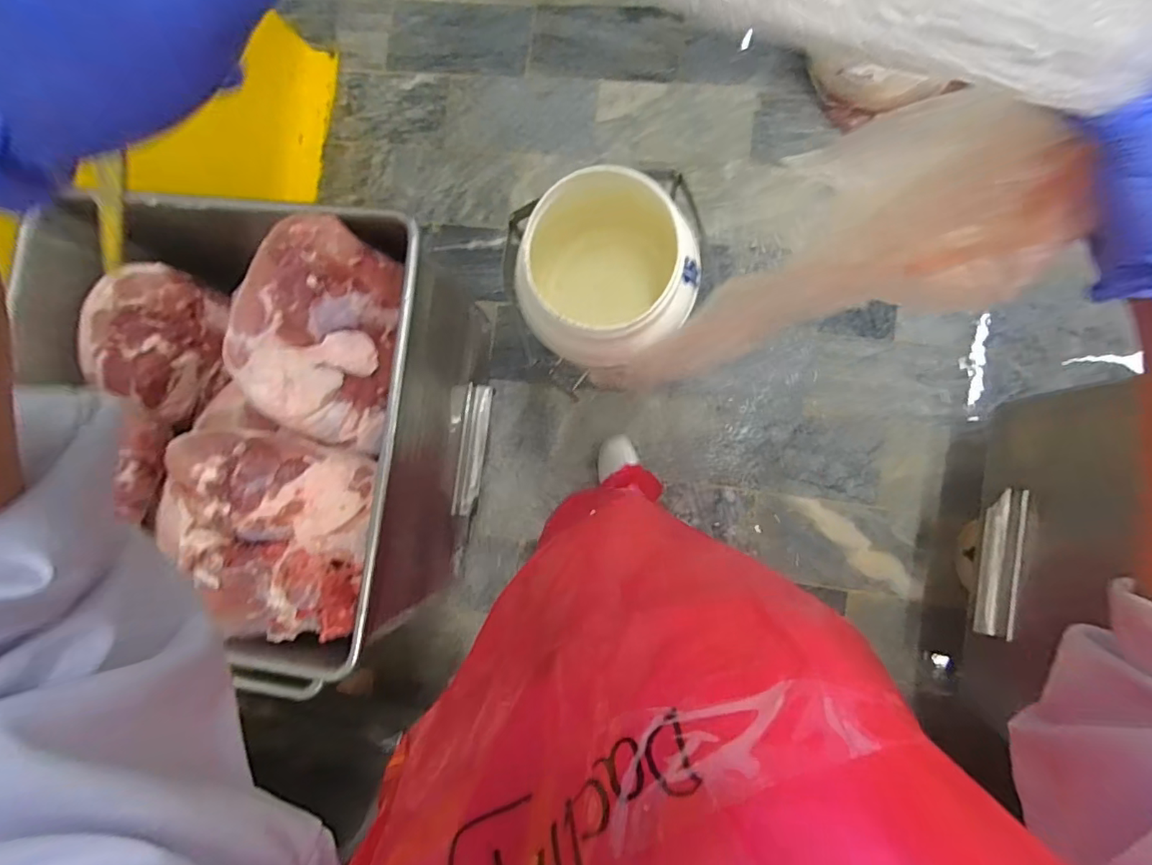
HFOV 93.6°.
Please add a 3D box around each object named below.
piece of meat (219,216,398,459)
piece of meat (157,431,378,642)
[{"bbox_3d":[-0.386,-0.150,0.834,0.243,0.130,0.305,25,80,-34],"label":"piece of meat"},{"bbox_3d":[-0.440,0.145,0.786,0.258,0.140,0.291,9,84,-25],"label":"piece of meat"}]

